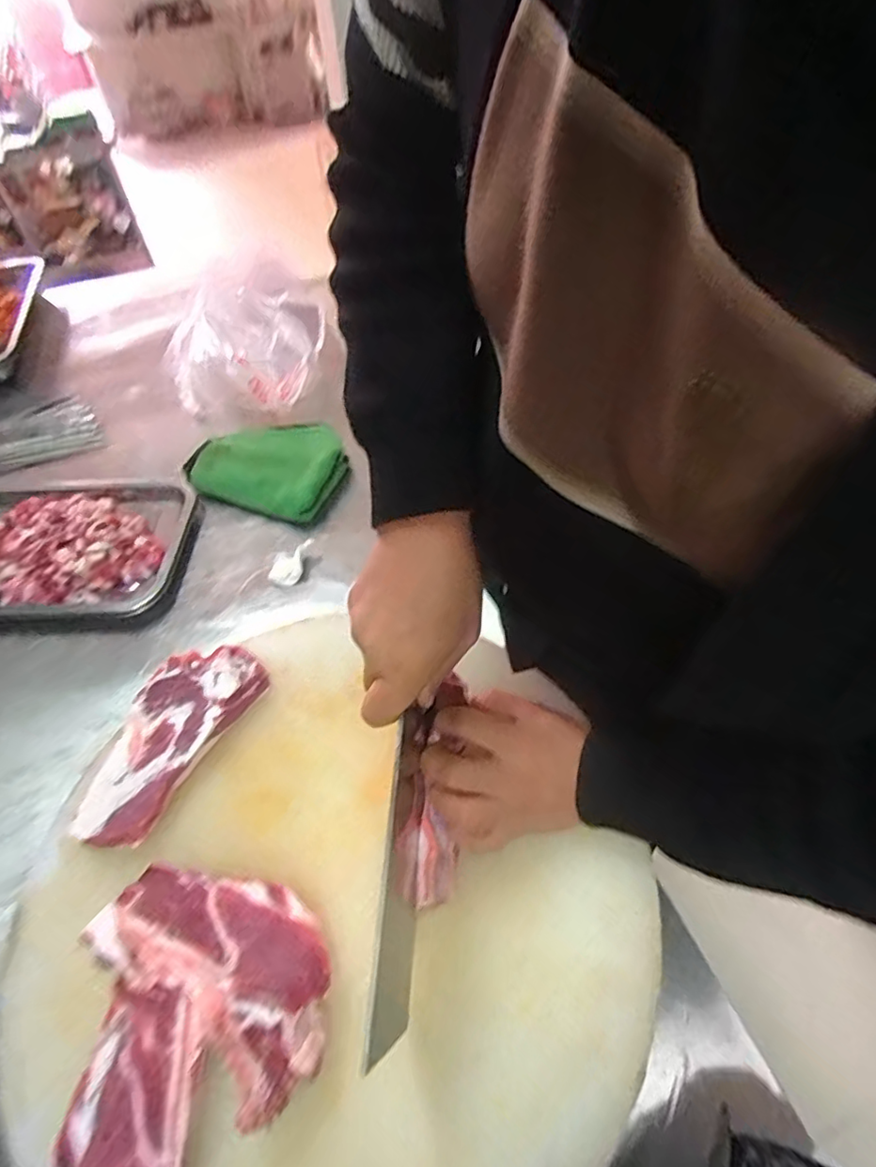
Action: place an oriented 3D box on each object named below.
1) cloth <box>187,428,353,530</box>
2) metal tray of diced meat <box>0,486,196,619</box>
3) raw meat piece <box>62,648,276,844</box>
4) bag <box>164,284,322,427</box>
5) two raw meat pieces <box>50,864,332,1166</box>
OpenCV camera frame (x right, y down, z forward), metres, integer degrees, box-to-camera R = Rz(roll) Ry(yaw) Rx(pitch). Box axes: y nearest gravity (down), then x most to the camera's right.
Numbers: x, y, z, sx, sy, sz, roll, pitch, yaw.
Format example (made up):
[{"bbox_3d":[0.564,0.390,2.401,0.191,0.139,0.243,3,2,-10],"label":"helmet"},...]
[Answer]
[{"bbox_3d":[-0.213,-0.153,0.756,0.185,0.048,0.151,24,58,21],"label":"cloth"},{"bbox_3d":[-0.456,-0.047,0.688,0.322,0.043,0.212,2,52,5],"label":"metal tray of diced meat"},{"bbox_3d":[-0.227,0.125,0.487,0.084,0.024,0.177,21,56,19],"label":"raw meat piece"},{"bbox_3d":[-0.286,-0.352,0.877,0.234,0.085,0.269,-8,52,-2],"label":"bag"},{"bbox_3d":[-0.156,0.280,0.339,0.156,0.030,0.200,5,53,8],"label":"two raw meat pieces"}]

